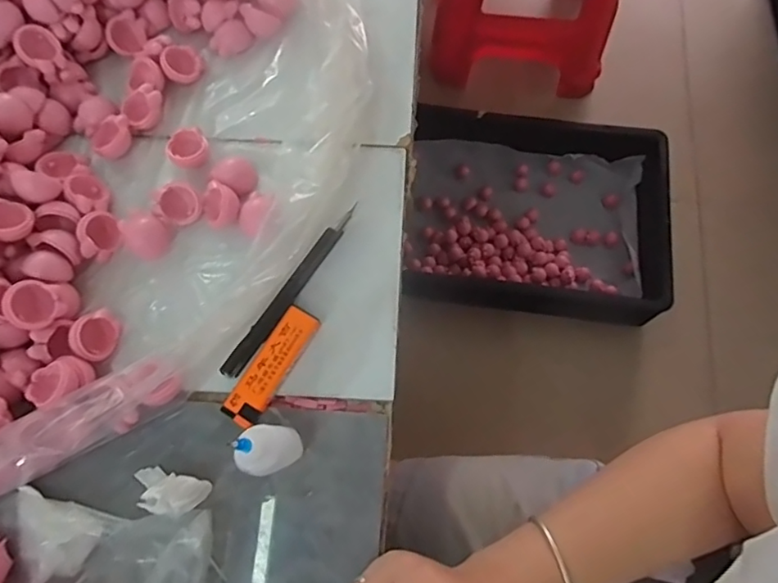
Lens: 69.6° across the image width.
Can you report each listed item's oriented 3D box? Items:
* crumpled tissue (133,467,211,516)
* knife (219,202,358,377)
[{"bbox_3d":[-0.131,0.117,0.327,0.045,0.024,0.023,12,71,5],"label":"crumpled tissue"},{"bbox_3d":[-0.064,-0.002,0.371,0.004,0.015,0.135,16,66,54],"label":"knife"}]

